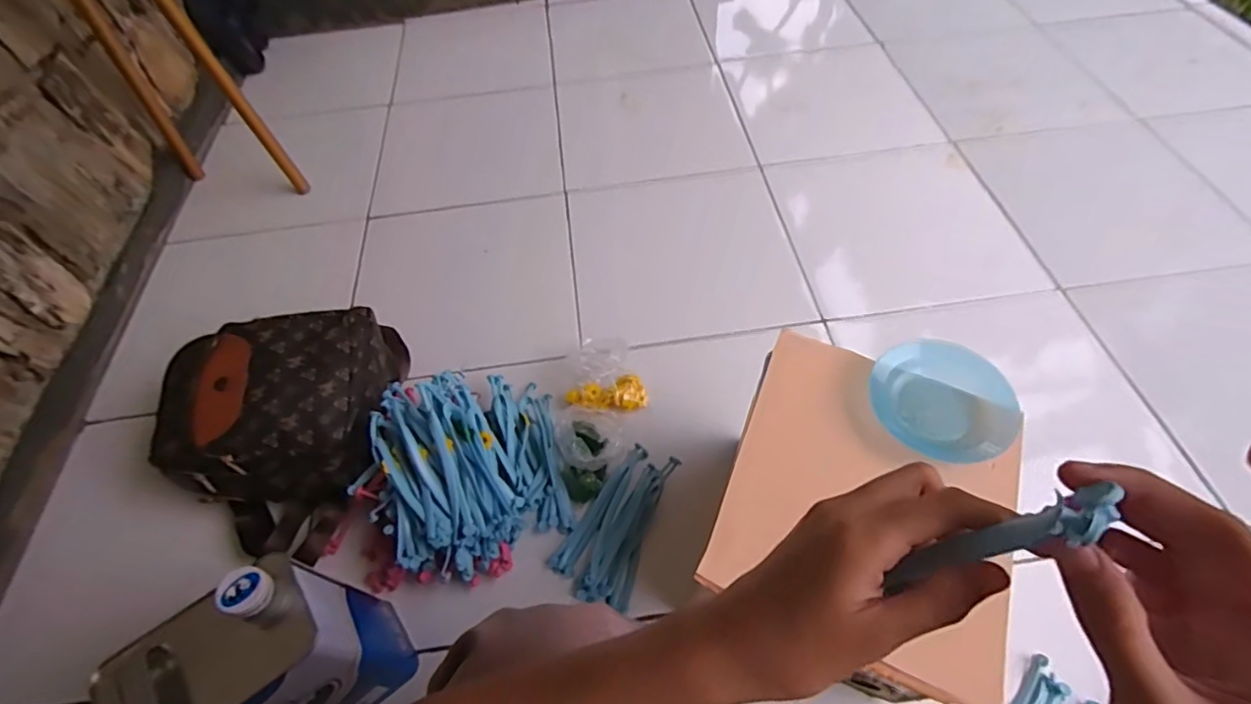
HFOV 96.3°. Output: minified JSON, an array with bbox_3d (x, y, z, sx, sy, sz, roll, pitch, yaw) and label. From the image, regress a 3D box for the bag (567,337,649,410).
[{"bbox_3d":[-0.029,0.027,0.846,0.118,0.074,0.113,-1,56,3],"label":"bag"}]

